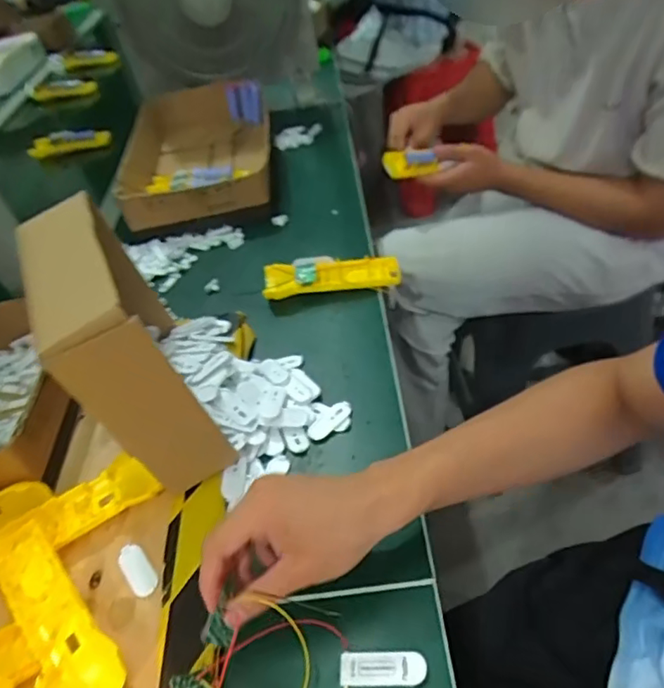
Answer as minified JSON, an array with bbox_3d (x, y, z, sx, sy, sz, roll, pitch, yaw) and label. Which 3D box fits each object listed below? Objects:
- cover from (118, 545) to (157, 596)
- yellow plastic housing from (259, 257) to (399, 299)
[{"bbox_3d":[-0.156,0.181,0.446,0.020,0.004,0.049,-35,48,-22],"label":"cover"},{"bbox_3d":[0.000,-0.081,0.676,0.164,0.037,0.042,-6,45,5],"label":"yellow plastic housing"}]

